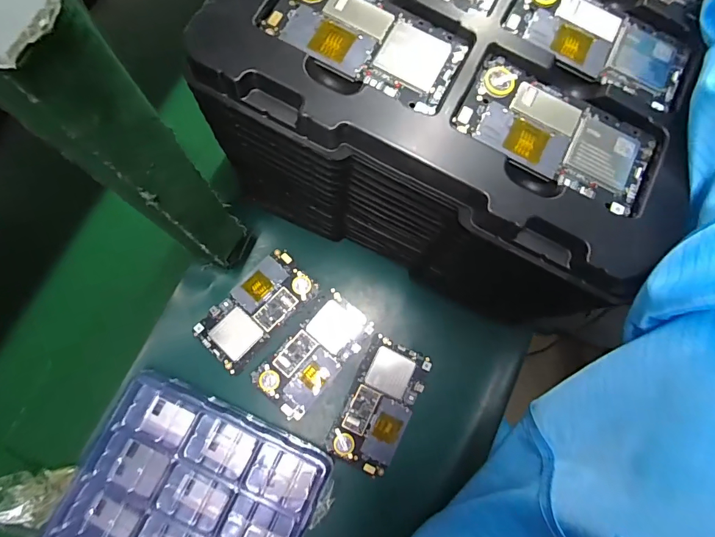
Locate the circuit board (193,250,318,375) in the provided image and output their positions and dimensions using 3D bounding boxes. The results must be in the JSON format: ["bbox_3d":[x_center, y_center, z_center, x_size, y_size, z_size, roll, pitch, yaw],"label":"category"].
[{"bbox_3d":[-0.104,0.041,0.425,0.061,0.009,0.121,42,80,9],"label":"circuit board"}]

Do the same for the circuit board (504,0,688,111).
[{"bbox_3d":[0.167,-0.158,0.286,0.125,0.014,0.068,24,77,6],"label":"circuit board"}]

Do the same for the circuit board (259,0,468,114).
[{"bbox_3d":[0.006,-0.152,0.270,0.123,0.011,0.066,27,78,6],"label":"circuit board"}]

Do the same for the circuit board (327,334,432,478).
[{"bbox_3d":[0.022,0.136,0.412,0.062,0.007,0.125,25,77,6],"label":"circuit board"}]

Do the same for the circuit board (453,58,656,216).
[{"bbox_3d":[0.130,-0.087,0.269,0.124,0.005,0.062,28,77,1],"label":"circuit board"}]

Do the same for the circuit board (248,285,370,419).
[{"bbox_3d":[-0.043,0.086,0.420,0.059,0.006,0.123,42,80,9],"label":"circuit board"}]

